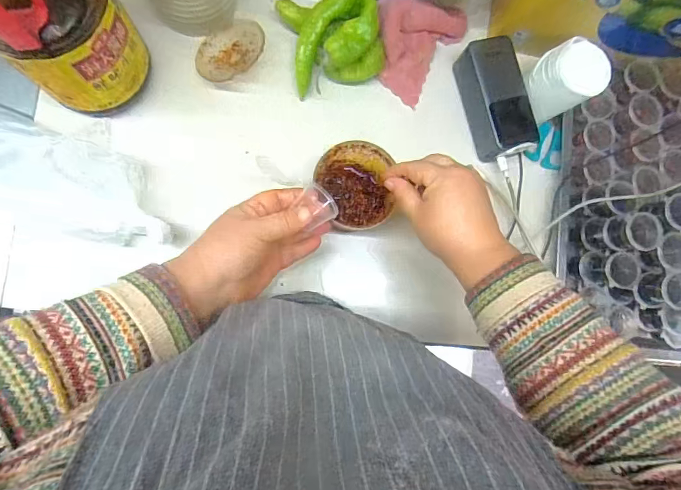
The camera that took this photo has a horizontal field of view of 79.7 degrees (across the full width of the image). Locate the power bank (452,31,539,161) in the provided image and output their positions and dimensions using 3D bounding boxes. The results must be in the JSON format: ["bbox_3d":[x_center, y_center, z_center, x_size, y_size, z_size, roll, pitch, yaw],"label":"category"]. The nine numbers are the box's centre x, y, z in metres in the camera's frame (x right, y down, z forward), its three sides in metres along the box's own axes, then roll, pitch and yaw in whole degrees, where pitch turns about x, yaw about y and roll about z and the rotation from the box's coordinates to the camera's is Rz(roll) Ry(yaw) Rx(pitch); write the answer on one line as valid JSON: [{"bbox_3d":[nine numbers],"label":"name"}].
[{"bbox_3d":[0.178,-0.169,0.478,0.059,0.053,0.127,-13,87,-8],"label":"power bank"}]

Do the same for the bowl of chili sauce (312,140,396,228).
[{"bbox_3d":[0.013,-0.059,0.439,0.078,0.061,0.084,1,85,-7],"label":"bowl of chili sauce"}]

